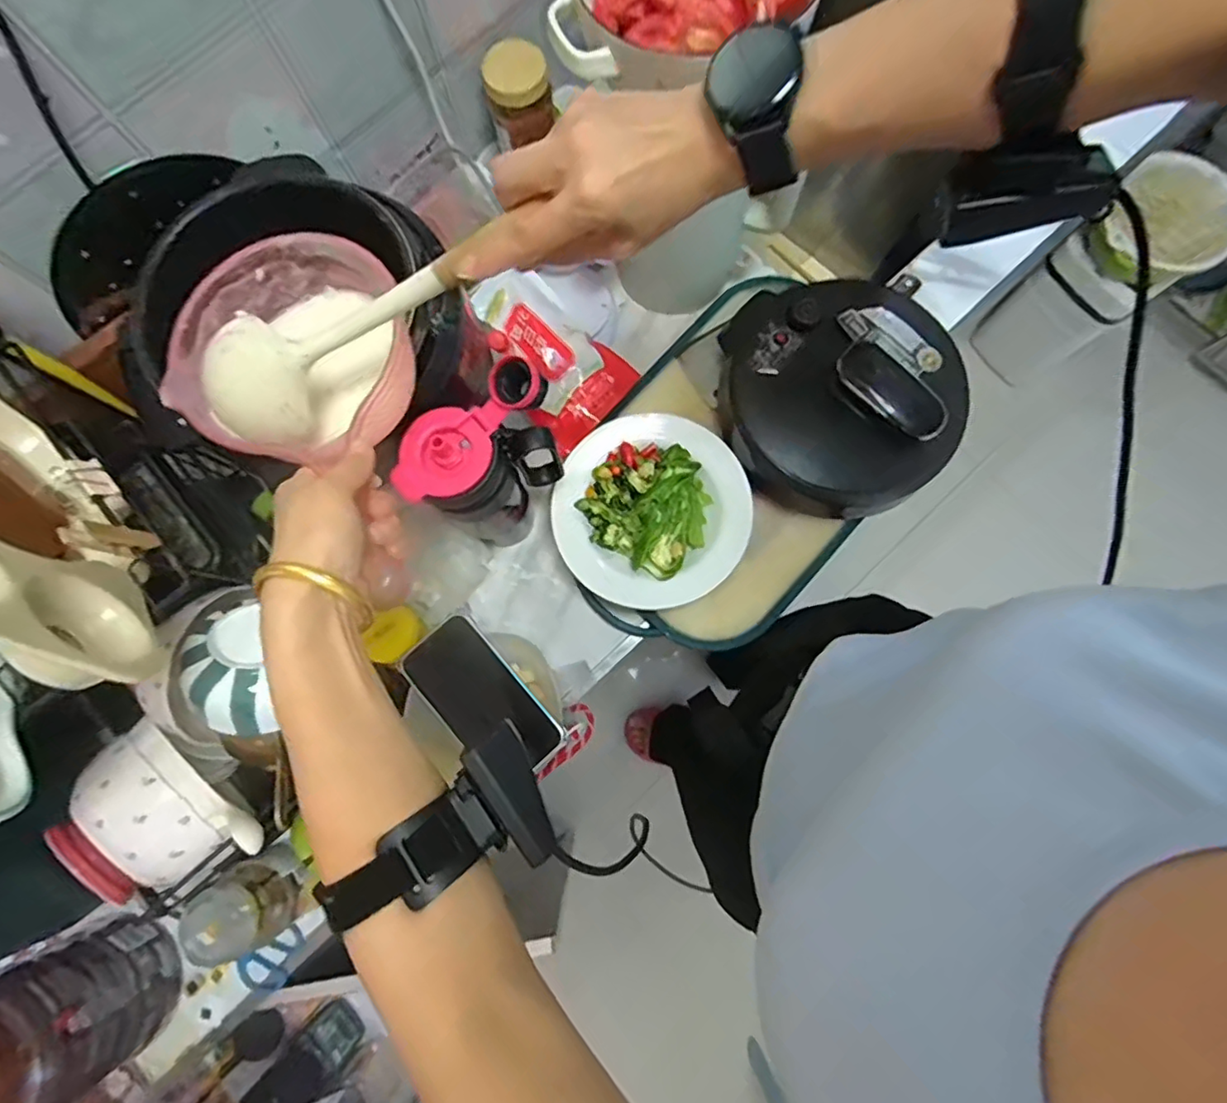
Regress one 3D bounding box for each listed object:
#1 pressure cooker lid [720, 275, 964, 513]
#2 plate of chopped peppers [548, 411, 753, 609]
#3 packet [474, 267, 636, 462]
[{"bbox_3d":[0.242,-0.165,0.624,0.236,0.084,0.237,-8,79,0],"label":"pressure cooker lid"},{"bbox_3d":[0.040,-0.045,0.652,0.209,0.035,0.203,0,79,1],"label":"plate of chopped peppers"},{"bbox_3d":[-0.079,-0.228,0.689,0.192,0.061,0.131,43,83,9],"label":"packet"}]

